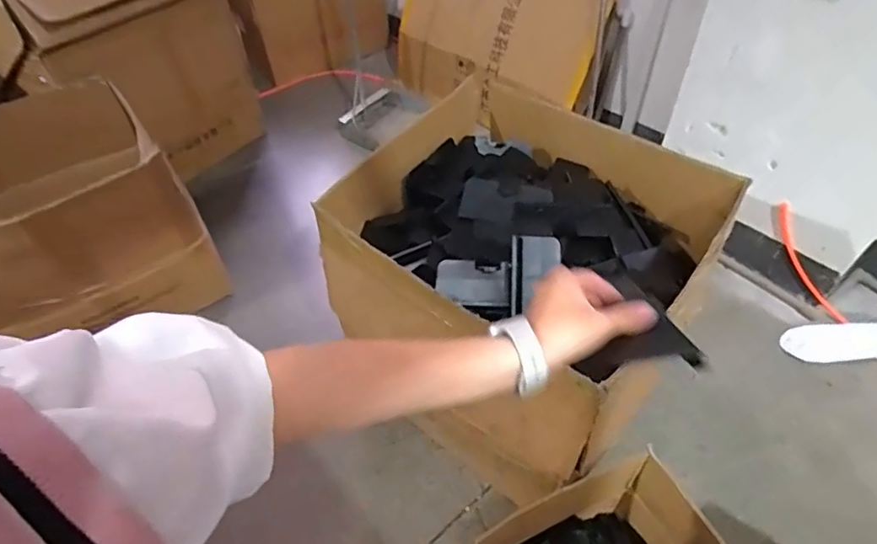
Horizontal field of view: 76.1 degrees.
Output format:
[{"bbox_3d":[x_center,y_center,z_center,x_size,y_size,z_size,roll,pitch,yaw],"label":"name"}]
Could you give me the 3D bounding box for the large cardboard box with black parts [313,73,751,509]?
[{"bbox_3d":[0.163,-0.009,1.120,0.614,0.436,0.604,31,56,26],"label":"large cardboard box with black parts"}]

